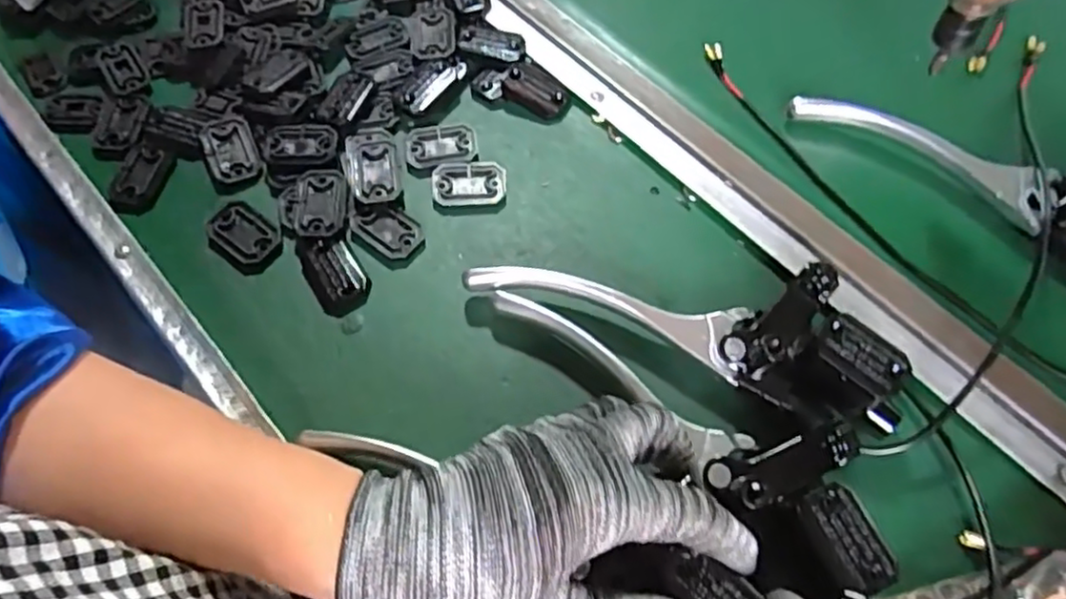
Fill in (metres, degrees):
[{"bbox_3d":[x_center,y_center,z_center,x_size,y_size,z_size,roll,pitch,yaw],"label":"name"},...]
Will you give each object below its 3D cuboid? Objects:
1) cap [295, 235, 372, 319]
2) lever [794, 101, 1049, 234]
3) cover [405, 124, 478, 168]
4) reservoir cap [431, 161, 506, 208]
[{"bbox_3d":[-0.107,-0.015,0.366,0.028,0.006,0.049,-34,70,-12],"label":"cap"},{"bbox_3d":[0.208,-0.080,0.372,0.139,0.016,0.038,25,74,15],"label":"lever"},{"bbox_3d":[-0.054,-0.091,0.401,0.040,0.005,0.031,-8,67,-1],"label":"cover"},{"bbox_3d":[-0.036,-0.066,0.389,0.041,0.004,0.026,-4,67,0],"label":"reservoir cap"}]

